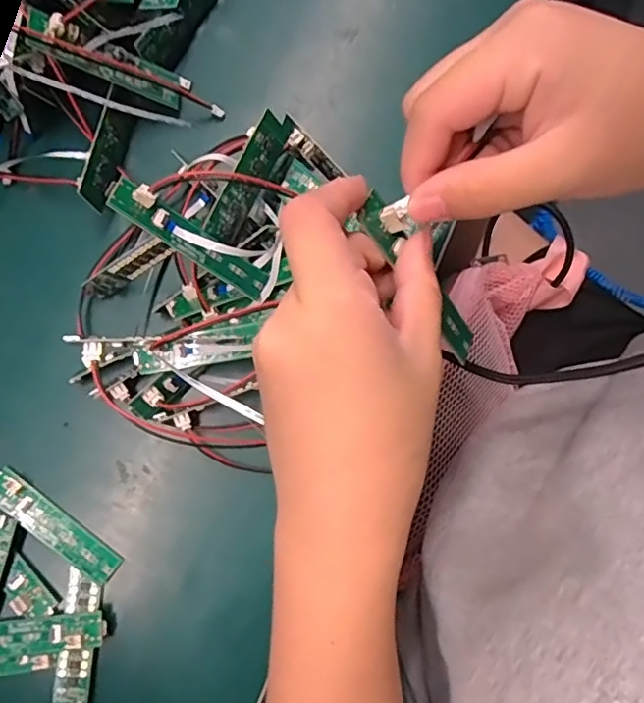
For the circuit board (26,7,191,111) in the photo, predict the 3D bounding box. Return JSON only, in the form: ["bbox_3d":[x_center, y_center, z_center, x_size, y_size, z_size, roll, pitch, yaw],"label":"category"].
[{"bbox_3d":[-0.114,-0.160,0.314,0.088,0.011,0.022,6,75,-42],"label":"circuit board"}]

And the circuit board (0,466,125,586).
[{"bbox_3d":[-0.147,0.094,0.309,0.084,0.005,0.018,38,62,1],"label":"circuit board"}]

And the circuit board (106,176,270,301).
[{"bbox_3d":[-0.059,-0.051,0.268,0.083,0.013,0.016,33,79,-30],"label":"circuit board"}]

